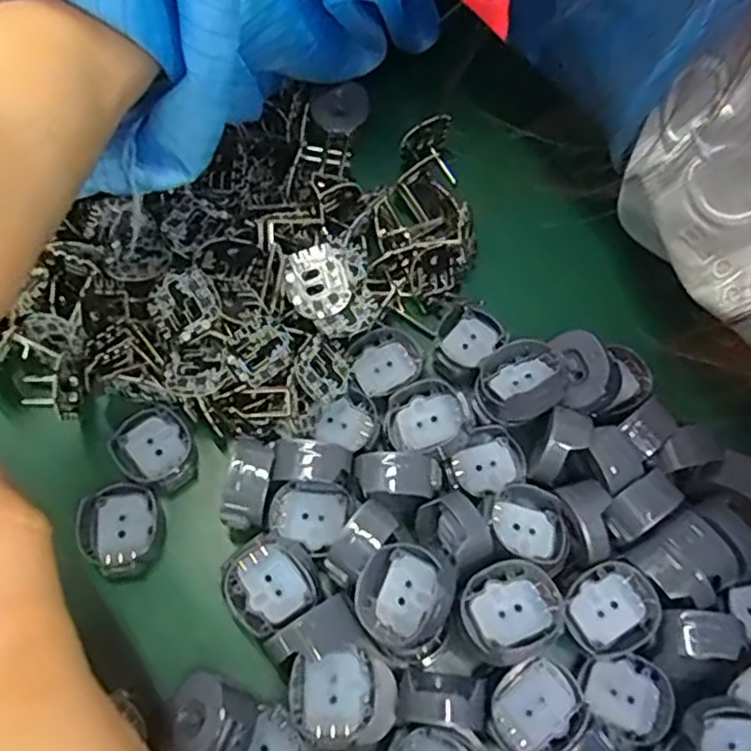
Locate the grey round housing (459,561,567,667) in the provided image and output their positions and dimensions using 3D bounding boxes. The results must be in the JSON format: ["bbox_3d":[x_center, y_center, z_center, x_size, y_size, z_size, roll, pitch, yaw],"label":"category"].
[{"bbox_3d":[0.039,0.071,0.205,0.029,0.015,0.027,-2,52,2],"label":"grey round housing"}]

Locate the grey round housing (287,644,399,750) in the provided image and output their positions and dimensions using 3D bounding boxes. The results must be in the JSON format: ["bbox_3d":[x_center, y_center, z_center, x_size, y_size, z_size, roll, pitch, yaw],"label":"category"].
[{"bbox_3d":[-0.009,0.092,0.200,0.030,0.012,0.025,-3,67,-3],"label":"grey round housing"}]

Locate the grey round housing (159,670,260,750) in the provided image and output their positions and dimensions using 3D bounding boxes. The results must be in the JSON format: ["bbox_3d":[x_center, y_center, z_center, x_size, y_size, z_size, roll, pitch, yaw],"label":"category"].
[{"bbox_3d":[-0.049,0.101,0.200,0.031,0.010,0.024,-2,54,42],"label":"grey round housing"}]

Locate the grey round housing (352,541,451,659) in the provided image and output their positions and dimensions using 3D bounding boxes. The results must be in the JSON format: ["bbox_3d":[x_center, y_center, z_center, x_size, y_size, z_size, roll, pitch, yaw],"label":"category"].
[{"bbox_3d":[0.008,0.065,0.203,0.030,0.009,0.029,32,91,36],"label":"grey round housing"}]

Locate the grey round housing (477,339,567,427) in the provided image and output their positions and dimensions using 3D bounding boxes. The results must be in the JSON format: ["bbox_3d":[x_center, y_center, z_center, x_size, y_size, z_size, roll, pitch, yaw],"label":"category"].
[{"bbox_3d":[0.051,0.002,0.247,0.030,0.015,0.027,-28,70,-13],"label":"grey round housing"}]

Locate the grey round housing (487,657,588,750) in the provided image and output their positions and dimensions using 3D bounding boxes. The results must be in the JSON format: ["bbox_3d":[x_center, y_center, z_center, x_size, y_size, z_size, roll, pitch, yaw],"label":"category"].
[{"bbox_3d":[0.047,0.099,0.207,0.027,0.020,0.024,-34,72,-15],"label":"grey round housing"}]

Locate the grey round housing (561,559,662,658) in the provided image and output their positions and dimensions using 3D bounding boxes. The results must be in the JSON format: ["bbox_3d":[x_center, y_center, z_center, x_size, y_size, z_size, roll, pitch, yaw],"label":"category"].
[{"bbox_3d":[0.072,0.074,0.219,0.029,0.015,0.024,-30,71,-14],"label":"grey round housing"}]

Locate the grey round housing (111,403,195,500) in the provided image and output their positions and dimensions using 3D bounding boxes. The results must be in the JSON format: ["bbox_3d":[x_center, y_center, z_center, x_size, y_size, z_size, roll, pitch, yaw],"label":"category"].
[{"bbox_3d":[-0.076,0.027,0.242,0.025,0.010,0.030,-37,72,-16],"label":"grey round housing"}]

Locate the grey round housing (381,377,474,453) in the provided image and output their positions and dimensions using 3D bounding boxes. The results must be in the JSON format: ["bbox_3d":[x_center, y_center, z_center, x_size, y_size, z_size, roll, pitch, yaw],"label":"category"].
[{"bbox_3d":[0.018,0.015,0.240,0.029,0.010,0.024,-27,65,8],"label":"grey round housing"}]

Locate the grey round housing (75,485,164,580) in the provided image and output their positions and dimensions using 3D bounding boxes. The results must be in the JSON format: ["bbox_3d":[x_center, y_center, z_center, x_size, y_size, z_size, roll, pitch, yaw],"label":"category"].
[{"bbox_3d":[-0.084,0.052,0.231,0.026,0.013,0.029,-12,67,-7],"label":"grey round housing"}]

